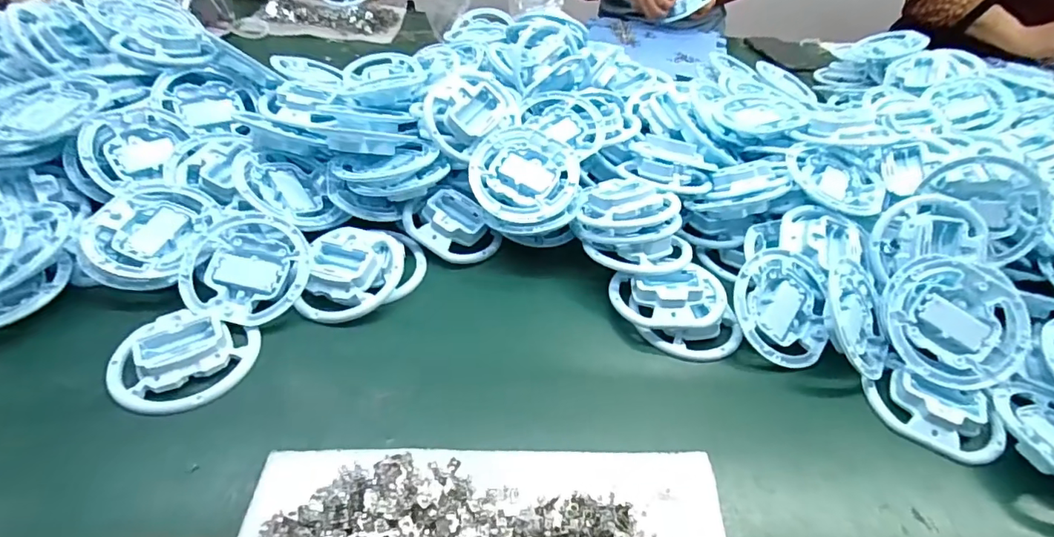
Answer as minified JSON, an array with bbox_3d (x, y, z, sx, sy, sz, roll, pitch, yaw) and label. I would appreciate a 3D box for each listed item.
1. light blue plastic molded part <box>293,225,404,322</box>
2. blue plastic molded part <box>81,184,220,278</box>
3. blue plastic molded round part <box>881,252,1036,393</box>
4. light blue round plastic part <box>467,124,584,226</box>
[{"bbox_3d":[-0.156,0.005,0.466,0.081,0.034,0.090,6,46,-1],"label":"light blue plastic molded part"},{"bbox_3d":[-0.335,-0.036,0.466,0.098,0.023,0.103,12,44,8],"label":"blue plastic molded part"},{"bbox_3d":[0.363,0.045,0.444,0.107,0.033,0.111,-1,80,5],"label":"blue plastic molded round part"},{"bbox_3d":[-0.003,-0.094,0.513,0.103,0.015,0.101,0,67,-1],"label":"light blue round plastic part"}]

